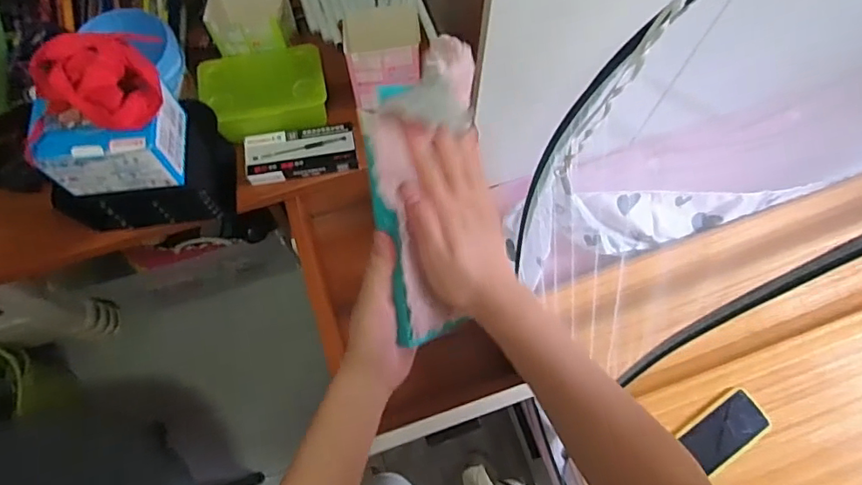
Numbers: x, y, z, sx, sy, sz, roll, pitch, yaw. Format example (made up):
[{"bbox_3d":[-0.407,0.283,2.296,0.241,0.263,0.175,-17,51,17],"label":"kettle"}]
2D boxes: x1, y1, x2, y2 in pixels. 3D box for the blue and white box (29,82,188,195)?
[{"bbox_3d":[-0.372,-0.125,0.589,0.133,0.095,0.107,-9,69,-4],"label":"blue and white box"}]

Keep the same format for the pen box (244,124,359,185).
[{"bbox_3d":[-0.185,-0.129,0.721,0.151,0.022,0.071,-10,70,-4],"label":"pen box"}]

